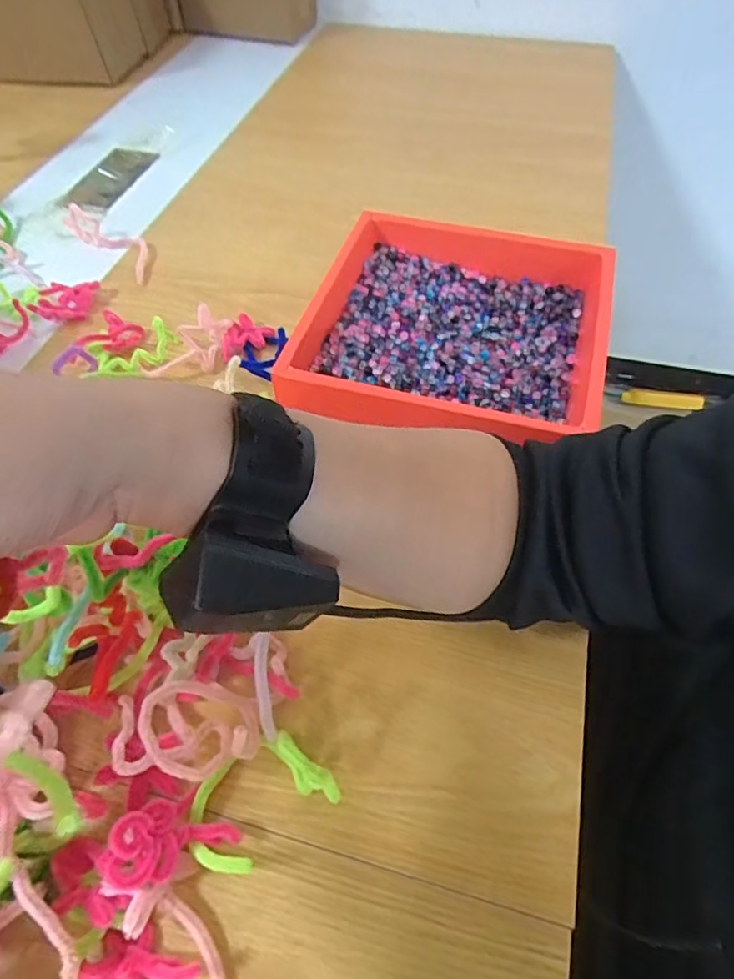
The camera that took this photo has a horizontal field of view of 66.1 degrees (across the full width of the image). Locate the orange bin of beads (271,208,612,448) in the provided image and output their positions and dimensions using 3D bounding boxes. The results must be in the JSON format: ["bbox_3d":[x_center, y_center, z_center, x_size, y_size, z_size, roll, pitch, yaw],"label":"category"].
[{"bbox_3d":[0.074,-0.131,0.476,0.240,0.062,0.248,14,57,10],"label":"orange bin of beads"}]

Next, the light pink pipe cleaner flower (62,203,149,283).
[{"bbox_3d":[-0.262,-0.264,0.589,0.119,0.032,0.047,37,63,23],"label":"light pink pipe cleaner flower"}]

